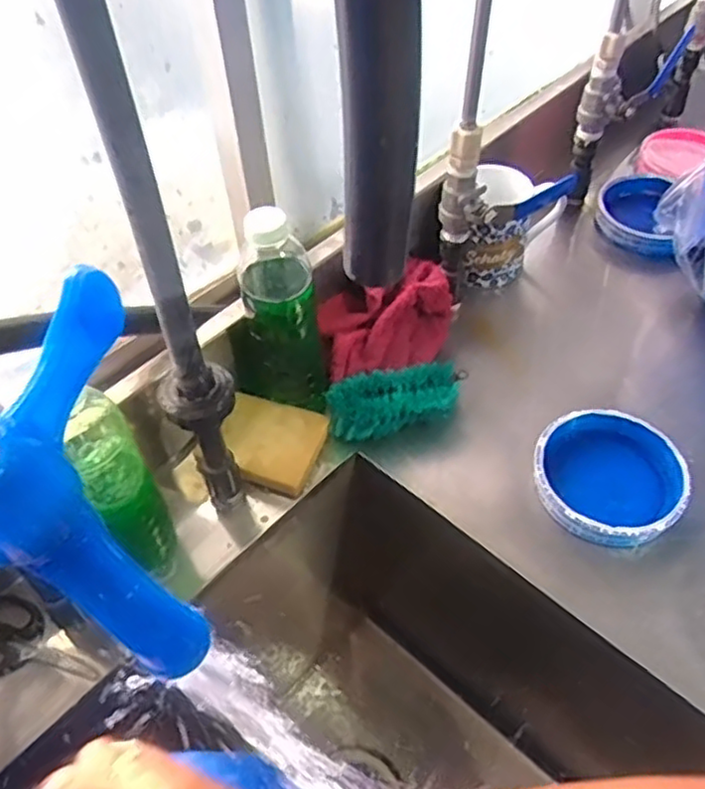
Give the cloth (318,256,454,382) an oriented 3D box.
[{"bbox_3d":[0.032,-0.073,0.687,0.150,0.063,0.089,-28,53,-19],"label":"cloth"}]

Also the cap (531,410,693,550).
[{"bbox_3d":[0.219,0.071,0.590,0.121,0.038,0.116,-2,49,2],"label":"cap"}]

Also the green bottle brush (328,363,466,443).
[{"bbox_3d":[0.044,0.010,0.651,0.129,0.056,0.053,-18,51,-12],"label":"green bottle brush"}]

